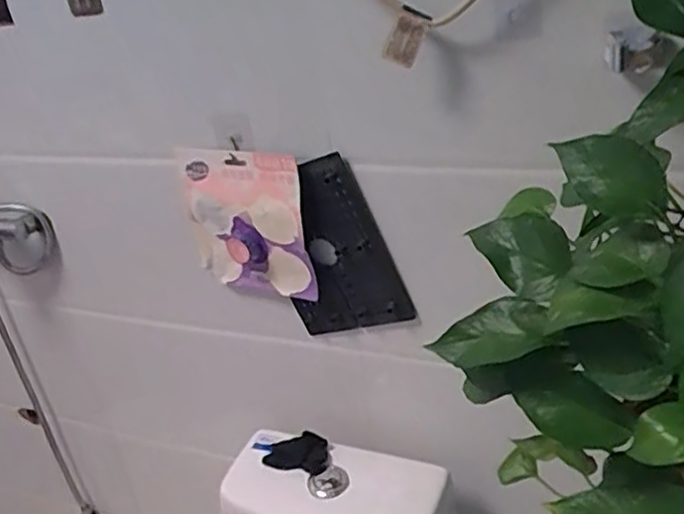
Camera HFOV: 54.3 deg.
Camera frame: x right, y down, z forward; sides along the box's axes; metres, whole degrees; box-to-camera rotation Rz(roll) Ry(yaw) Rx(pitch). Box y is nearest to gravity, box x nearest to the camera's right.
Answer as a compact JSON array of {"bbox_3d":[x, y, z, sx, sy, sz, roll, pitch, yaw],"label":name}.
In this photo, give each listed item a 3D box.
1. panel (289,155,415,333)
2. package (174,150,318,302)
[{"bbox_3d":[-0.019,-0.002,0.927,0.172,0.264,0.016,-12,30,23],"label":"panel"},{"bbox_3d":[-0.144,-0.043,0.967,0.214,0.223,0.033,11,34,29],"label":"package"}]

